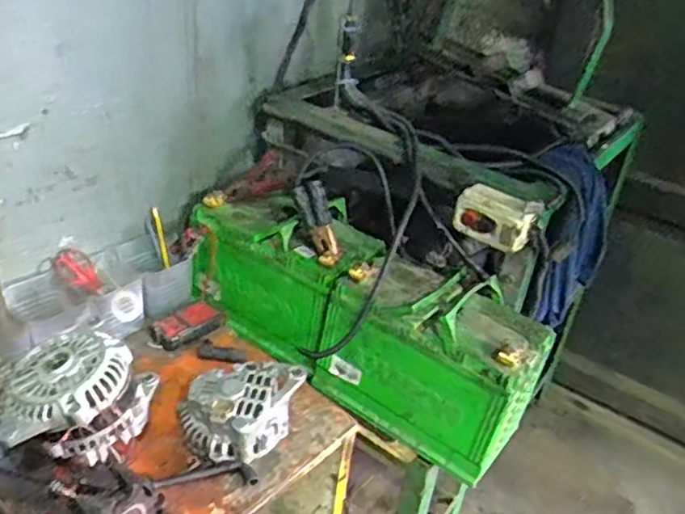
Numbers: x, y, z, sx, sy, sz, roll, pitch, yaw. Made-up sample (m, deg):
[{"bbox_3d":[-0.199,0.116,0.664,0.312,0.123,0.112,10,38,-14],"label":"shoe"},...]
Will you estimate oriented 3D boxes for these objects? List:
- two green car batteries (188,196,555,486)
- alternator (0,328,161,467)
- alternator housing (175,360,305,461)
[{"bbox_3d":[0.018,0.090,1.043,0.585,0.209,0.180,24,36,24],"label":"two green car batteries"},{"bbox_3d":[-0.311,0.169,0.778,0.150,0.117,0.148,1,33,-10],"label":"alternator"},{"bbox_3d":[-0.127,0.201,0.852,0.163,0.057,0.115,-8,35,-22],"label":"alternator housing"}]

